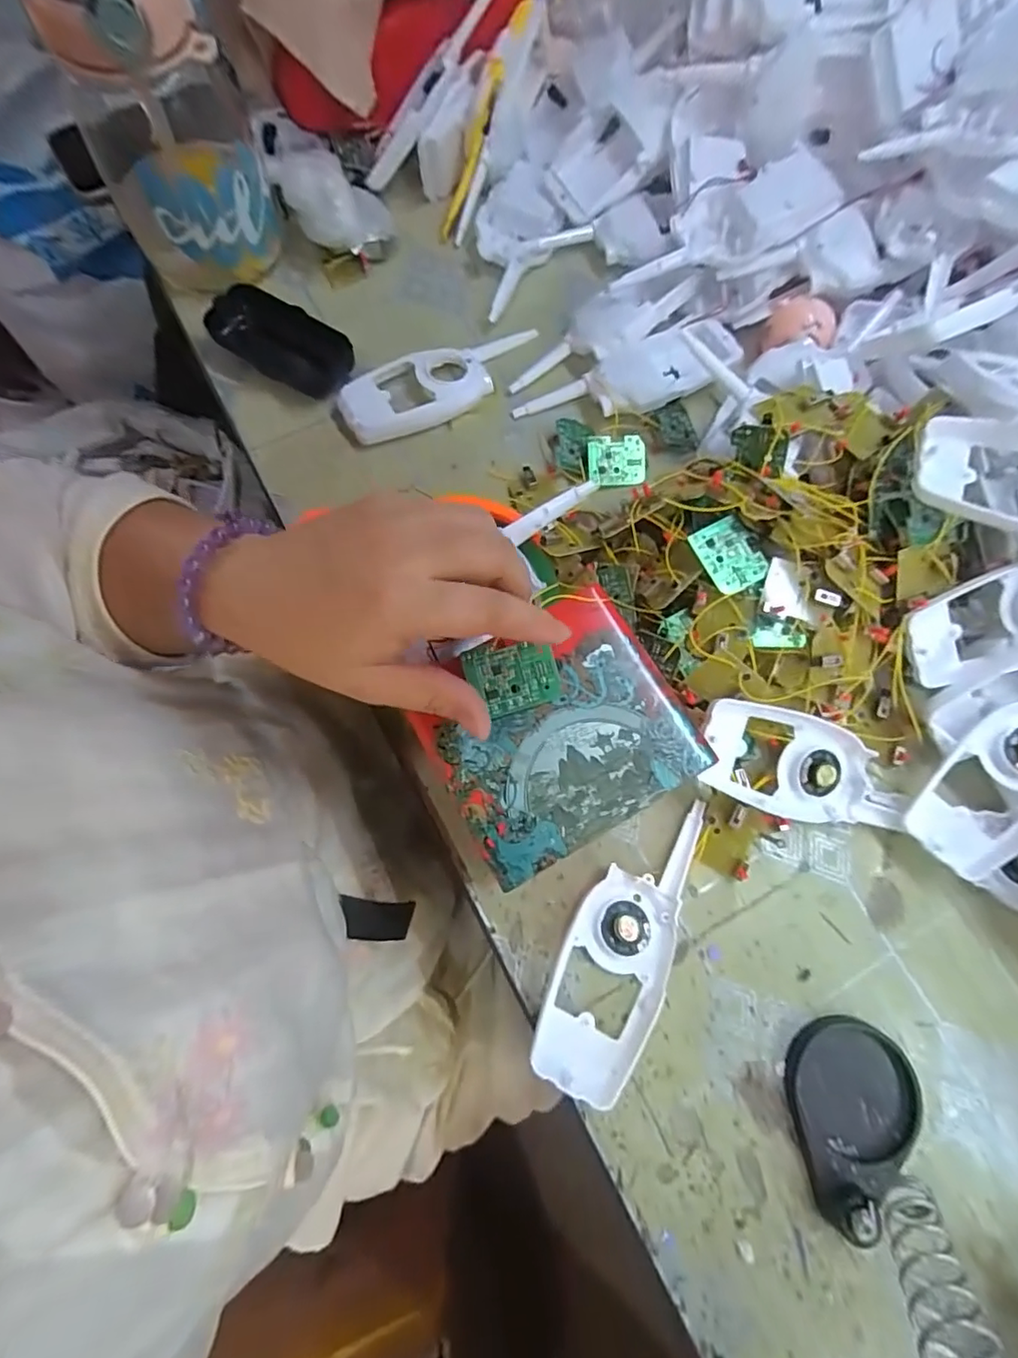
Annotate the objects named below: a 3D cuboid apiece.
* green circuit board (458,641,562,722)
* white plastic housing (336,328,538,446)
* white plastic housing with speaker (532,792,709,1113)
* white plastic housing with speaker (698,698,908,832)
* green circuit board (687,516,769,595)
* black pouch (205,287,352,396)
[{"bbox_3d":[0.002,0.000,0.264,0.042,0.004,0.031,-14,94,-9],"label":"green circuit board"},{"bbox_3d":[-0.048,-0.221,0.419,0.156,0.018,0.054,-25,76,-8],"label":"white plastic housing"},{"bbox_3d":[0.067,0.143,0.313,0.058,0.027,0.159,26,75,6],"label":"white plastic housing with speaker"},{"bbox_3d":[0.171,0.052,0.329,0.138,0.024,0.060,22,74,-10],"label":"white plastic housing with speaker"},{"bbox_3d":[0.129,-0.072,0.329,0.031,0.004,0.042,-29,83,-3],"label":"green circuit board"},{"bbox_3d":[-0.174,-0.259,0.432,0.124,0.022,0.051,32,76,7],"label":"black pouch"}]

